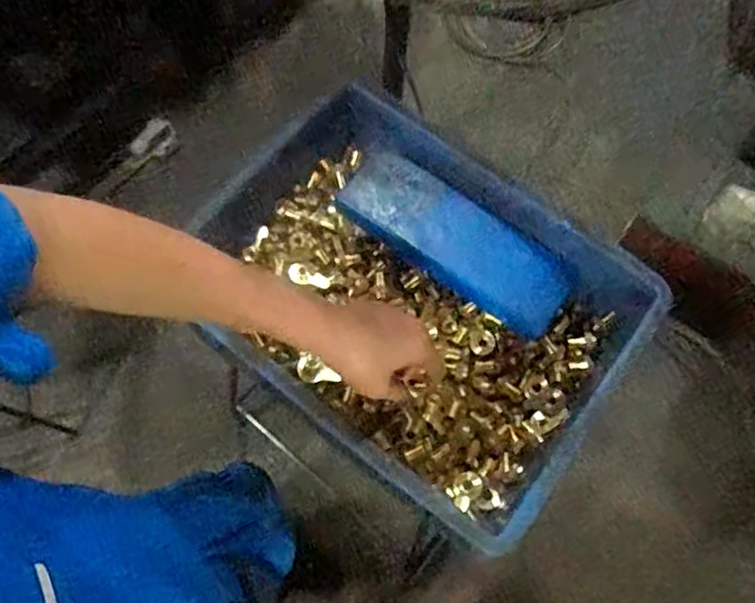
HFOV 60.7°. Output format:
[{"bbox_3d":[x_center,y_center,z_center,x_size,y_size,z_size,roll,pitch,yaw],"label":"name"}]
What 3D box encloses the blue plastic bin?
[{"bbox_3d":[0.036,-0.003,0.641,0.388,0.107,0.307,36,73,10],"label":"blue plastic bin"}]

